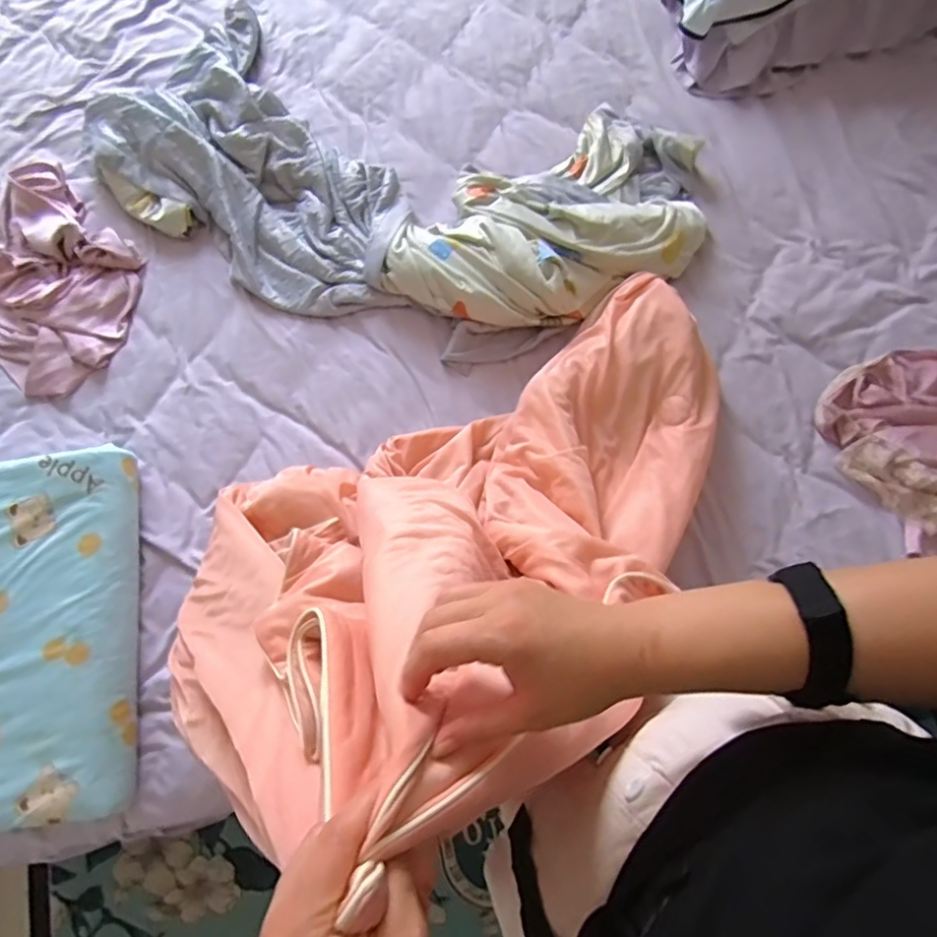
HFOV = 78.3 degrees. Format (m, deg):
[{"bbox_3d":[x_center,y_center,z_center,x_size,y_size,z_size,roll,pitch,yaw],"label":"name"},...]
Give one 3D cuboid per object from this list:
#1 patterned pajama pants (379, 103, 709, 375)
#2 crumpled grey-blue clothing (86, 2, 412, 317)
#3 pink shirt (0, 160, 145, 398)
[{"bbox_3d":[0.133,-0.392,0.908,0.538,0.098,0.326,-28,77,-5],"label":"patterned pajama pants"},{"bbox_3d":[-0.351,-0.481,0.958,0.380,0.076,0.631,-41,78,-8],"label":"crumpled grey-blue clothing"},{"bbox_3d":[-0.689,-0.304,0.934,0.360,0.048,0.279,42,81,11],"label":"pink shirt"}]

